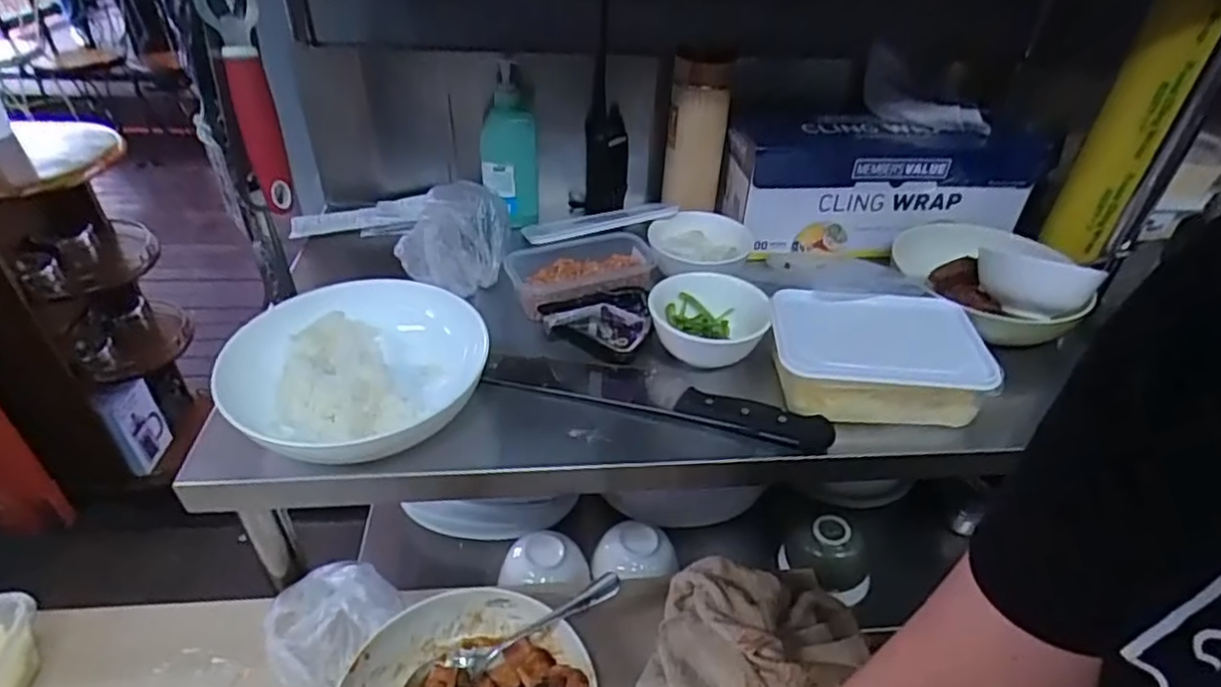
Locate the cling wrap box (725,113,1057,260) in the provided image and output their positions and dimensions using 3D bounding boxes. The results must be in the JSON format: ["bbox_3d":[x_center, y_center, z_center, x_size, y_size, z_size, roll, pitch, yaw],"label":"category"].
[{"bbox_3d":[0.336,-0.199,0.817,0.390,0.134,0.115,-4,38,-9],"label":"cling wrap box"}]

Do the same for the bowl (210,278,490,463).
[{"bbox_3d":[-0.223,0.019,0.579,0.181,0.062,0.194,2,37,-1],"label":"bowl"}]

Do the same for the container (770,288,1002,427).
[{"bbox_3d":[0.237,0.011,0.602,0.176,0.068,0.118,4,37,1],"label":"container"}]

